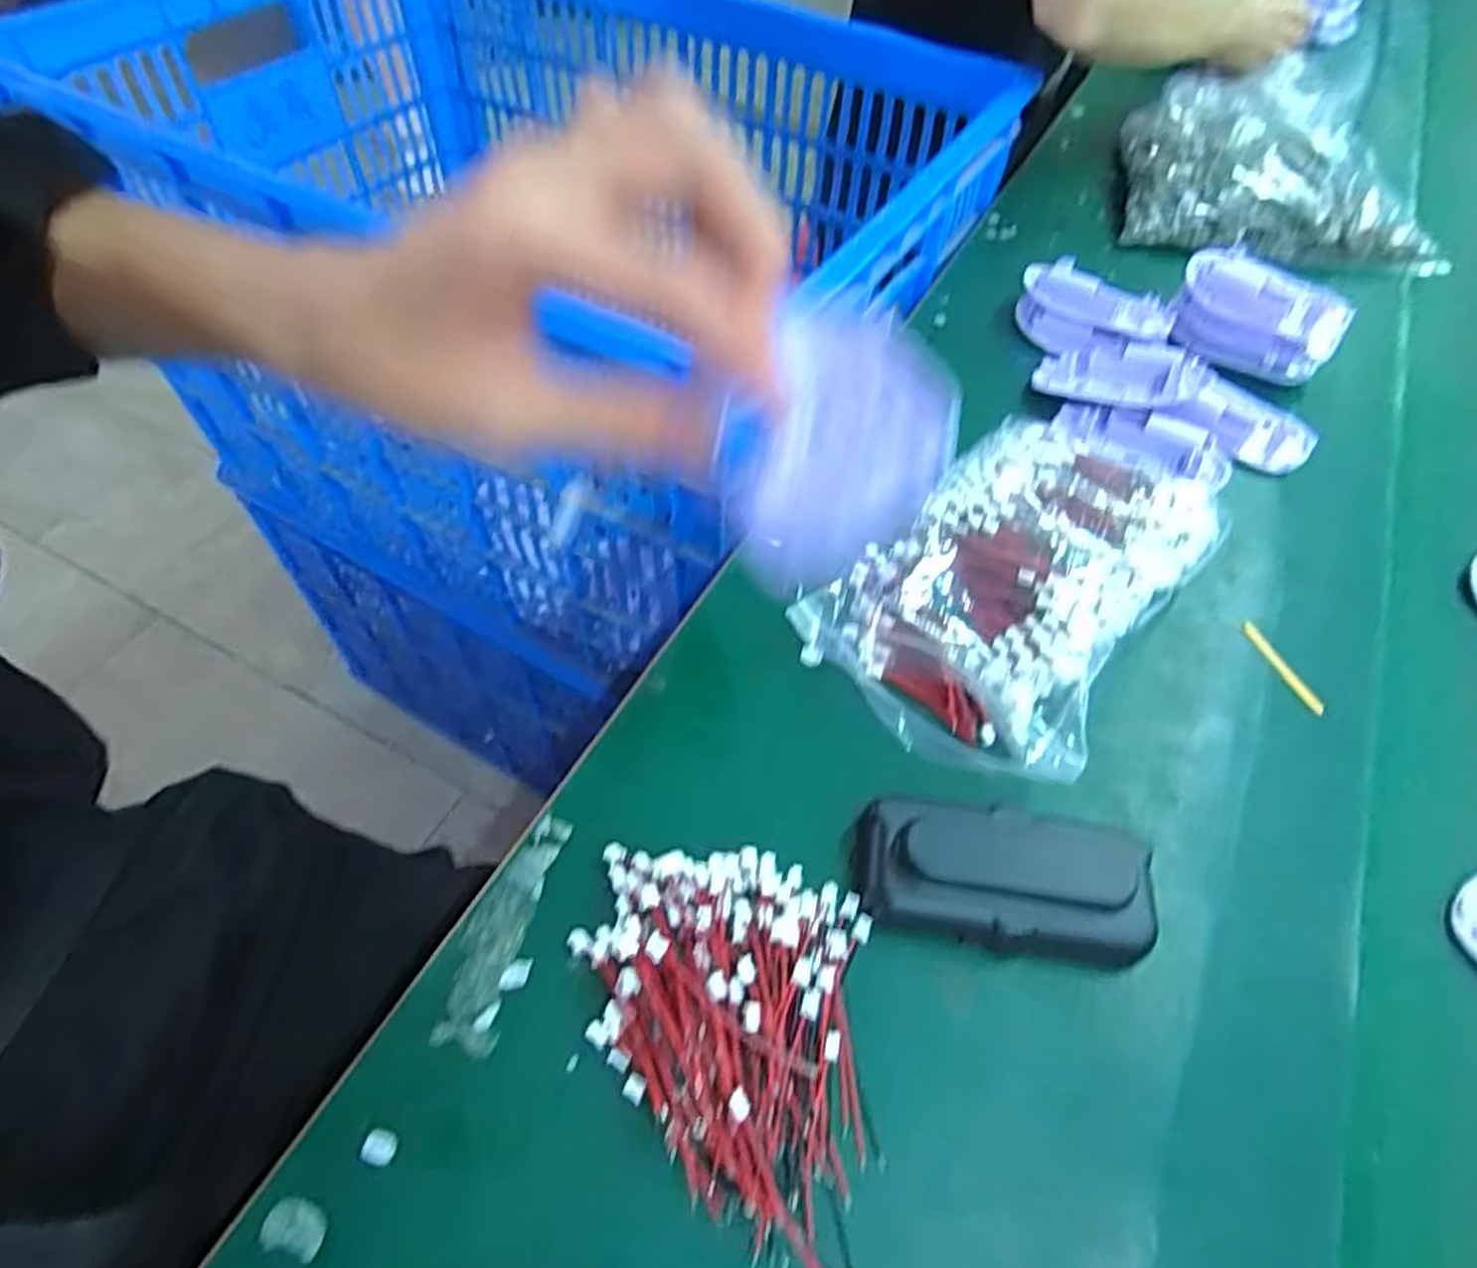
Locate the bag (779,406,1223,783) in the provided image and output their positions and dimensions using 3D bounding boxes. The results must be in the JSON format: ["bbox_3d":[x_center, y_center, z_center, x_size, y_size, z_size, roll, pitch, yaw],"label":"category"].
[{"bbox_3d":[0.130,-0.027,0.382,0.130,0.043,0.185,34,60,20],"label":"bag"}]

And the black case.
[{"bbox_3d":[0.099,0.091,0.303,0.105,0.027,0.050,8,55,4],"label":"black case"}]

